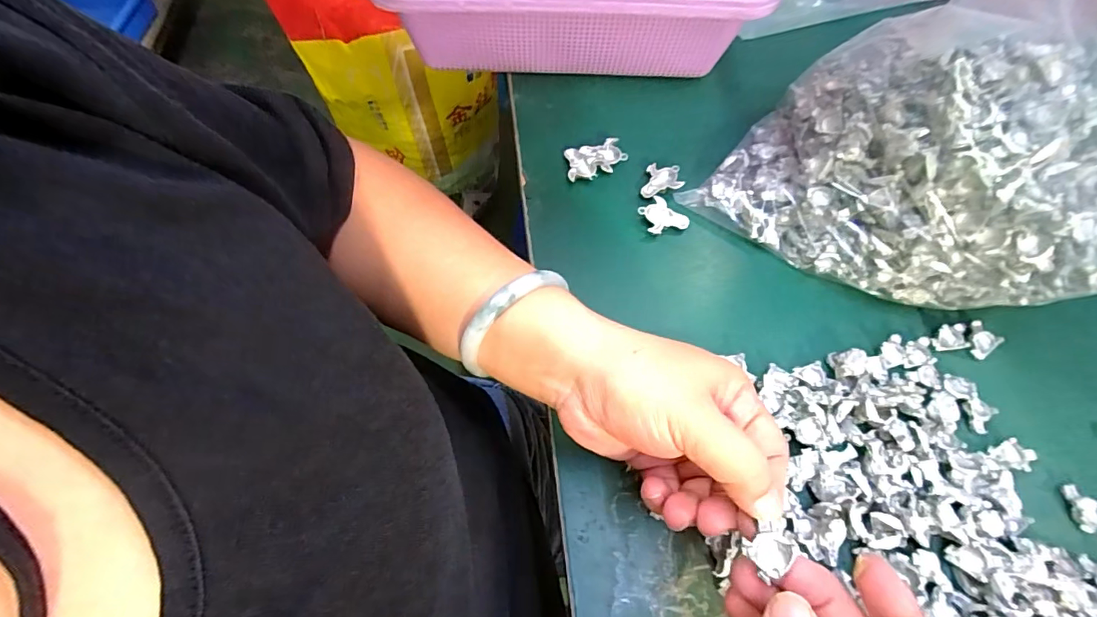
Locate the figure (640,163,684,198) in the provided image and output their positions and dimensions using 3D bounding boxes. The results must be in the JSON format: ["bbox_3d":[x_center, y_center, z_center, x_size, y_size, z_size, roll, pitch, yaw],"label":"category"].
[{"bbox_3d":[0.085,-0.095,0.364,0.028,0.006,0.030,0,63,-1],"label":"figure"}]

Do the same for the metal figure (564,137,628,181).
[{"bbox_3d":[0.035,-0.112,0.370,0.046,0.009,0.029,-13,64,-7],"label":"metal figure"}]

